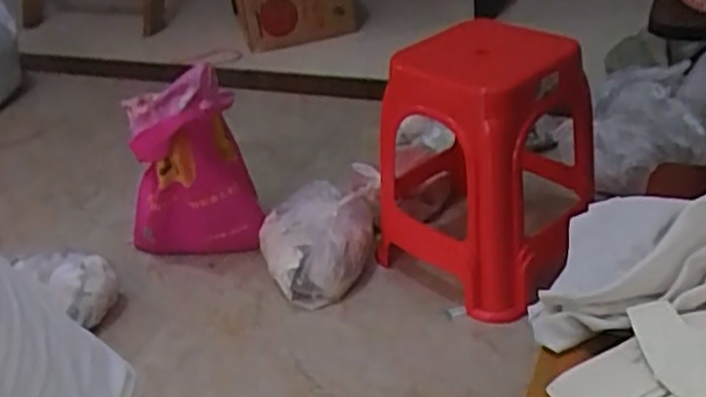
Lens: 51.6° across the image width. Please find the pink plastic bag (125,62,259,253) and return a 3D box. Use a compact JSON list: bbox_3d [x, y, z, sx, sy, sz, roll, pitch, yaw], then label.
[{"bbox_3d":[-0.378,-0.071,1.633,0.268,0.418,0.232,-17,34,-16],"label":"pink plastic bag"}]

